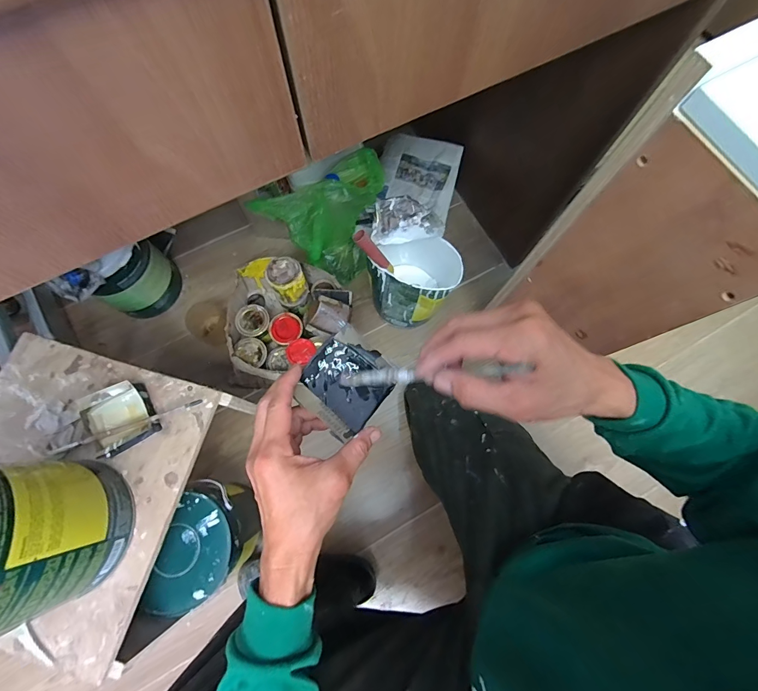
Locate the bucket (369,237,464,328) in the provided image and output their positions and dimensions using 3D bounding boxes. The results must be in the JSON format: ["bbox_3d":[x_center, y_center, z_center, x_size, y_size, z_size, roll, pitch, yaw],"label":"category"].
[{"bbox_3d":[0.086,-0.152,0.819,0.171,0.193,0.188,0,74,-1],"label":"bucket"}]

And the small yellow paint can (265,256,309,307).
[{"bbox_3d":[-0.194,-0.135,0.791,0.070,0.102,0.073,0,74,-1],"label":"small yellow paint can"}]

